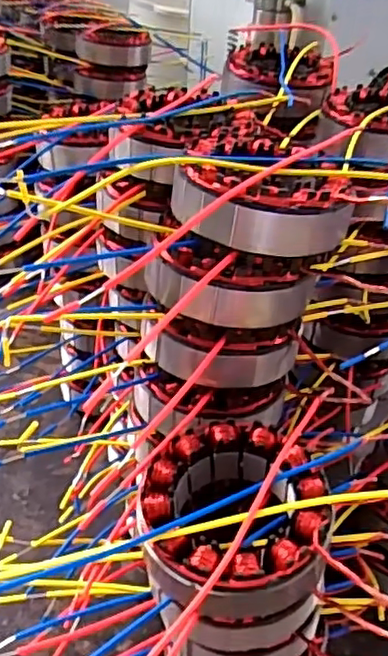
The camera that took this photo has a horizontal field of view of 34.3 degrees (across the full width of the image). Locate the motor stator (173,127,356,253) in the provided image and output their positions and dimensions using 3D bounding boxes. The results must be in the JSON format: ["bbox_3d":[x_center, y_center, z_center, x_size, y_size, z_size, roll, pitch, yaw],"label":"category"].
[{"bbox_3d":[0.023,-0.068,0.309,0.076,0.031,0.092,-10,38,-20],"label":"motor stator"}]

